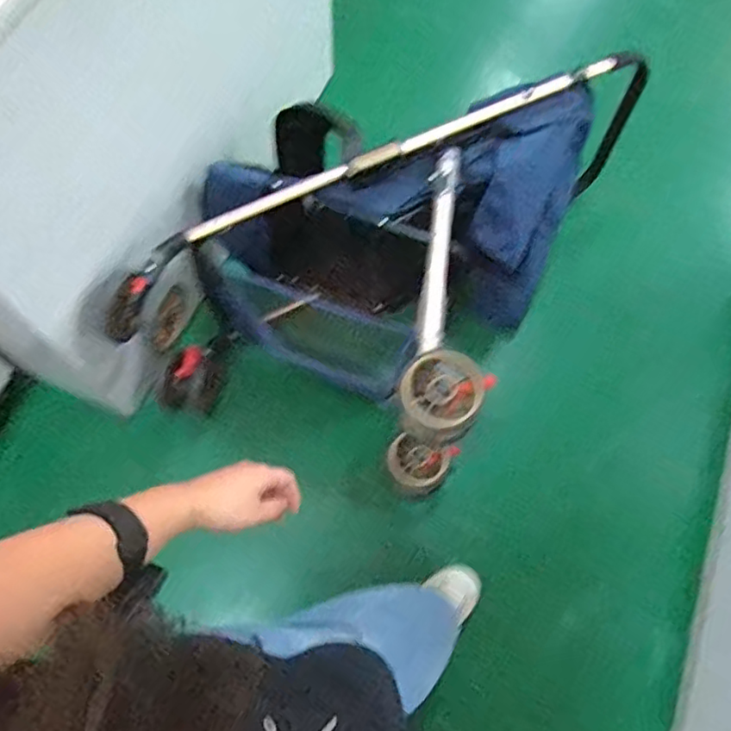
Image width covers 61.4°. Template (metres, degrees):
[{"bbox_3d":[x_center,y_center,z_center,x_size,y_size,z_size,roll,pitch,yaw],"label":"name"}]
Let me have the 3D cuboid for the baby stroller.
[{"bbox_3d":[0.050,-0.332,1.473,0.765,0.526,1.125,28,68,9],"label":"baby stroller"}]

